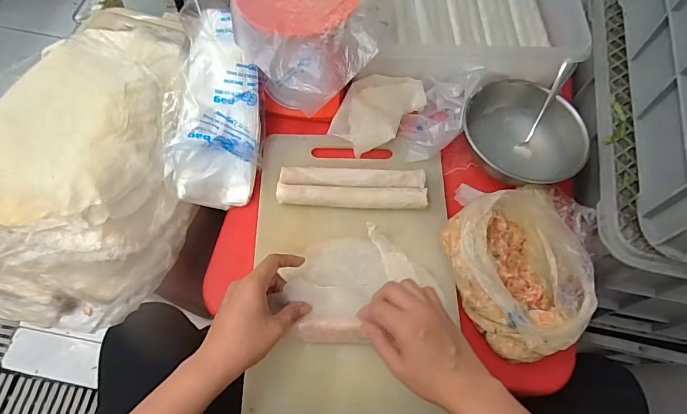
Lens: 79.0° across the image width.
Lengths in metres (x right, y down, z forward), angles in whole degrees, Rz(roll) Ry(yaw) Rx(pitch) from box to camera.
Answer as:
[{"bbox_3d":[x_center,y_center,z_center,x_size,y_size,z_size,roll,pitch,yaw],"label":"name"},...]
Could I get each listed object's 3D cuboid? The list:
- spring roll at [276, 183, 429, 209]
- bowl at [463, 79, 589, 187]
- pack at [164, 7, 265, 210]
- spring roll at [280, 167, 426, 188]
[{"bbox_3d":[0.012,-0.014,0.573,0.202,0.019,0.029,1,67,-2],"label":"spring roll"},{"bbox_3d":[0.257,-0.103,0.601,0.167,0.052,0.153,1,67,-2],"label":"bowl"},{"bbox_3d":[-0.167,-0.135,0.558,0.104,0.076,0.263,2,87,-2],"label":"pack"},{"bbox_3d":[0.014,-0.041,0.584,0.197,0.019,0.033,1,67,-2],"label":"spring roll"}]

